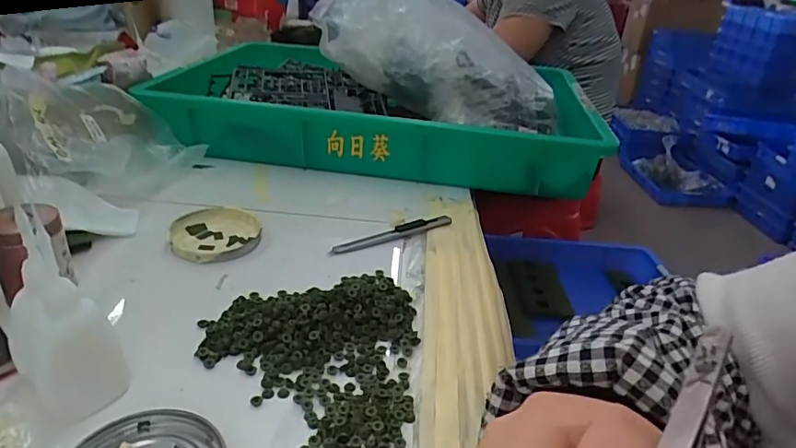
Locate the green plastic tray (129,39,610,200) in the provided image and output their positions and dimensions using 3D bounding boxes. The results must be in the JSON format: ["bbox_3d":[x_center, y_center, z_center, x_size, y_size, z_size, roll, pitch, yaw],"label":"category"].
[{"bbox_3d":[-0.022,-0.167,0.743,0.543,0.082,0.365,8,29,4],"label":"green plastic tray"}]

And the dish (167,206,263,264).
[{"bbox_3d":[-0.164,0.008,0.470,0.075,0.013,0.079,-4,30,-18],"label":"dish"}]

